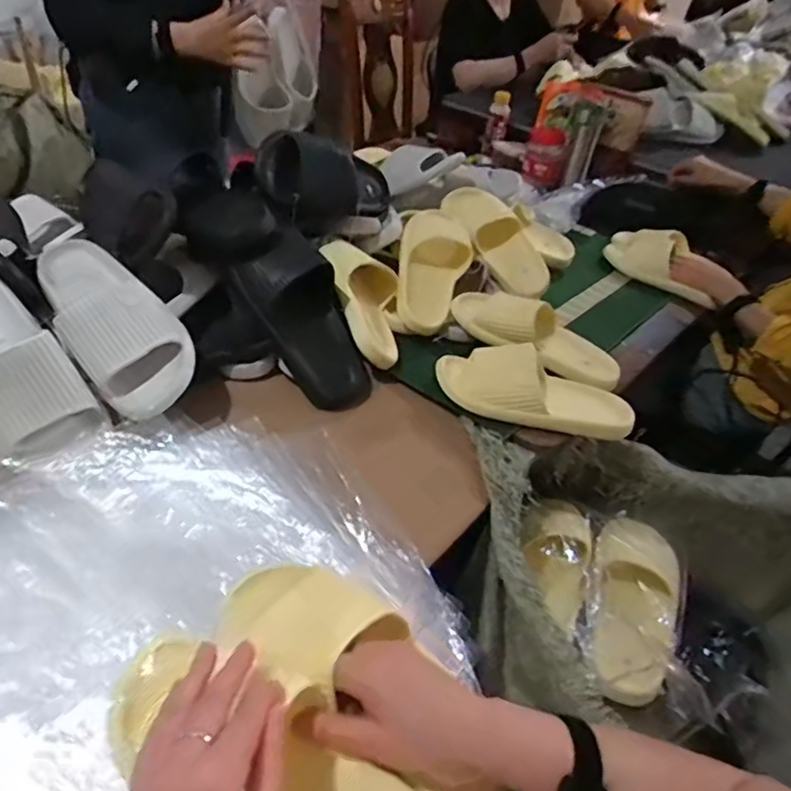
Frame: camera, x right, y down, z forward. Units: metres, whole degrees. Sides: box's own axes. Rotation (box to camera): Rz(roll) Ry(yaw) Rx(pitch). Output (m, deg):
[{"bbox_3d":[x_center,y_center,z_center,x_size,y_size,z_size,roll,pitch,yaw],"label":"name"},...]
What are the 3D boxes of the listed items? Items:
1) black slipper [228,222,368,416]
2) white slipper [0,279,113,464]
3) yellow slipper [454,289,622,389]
[{"bbox_3d":[-0.117,-0.097,0.799,0.110,0.070,0.247,-29,94,-36],"label":"black slipper"},{"bbox_3d":[-0.435,-0.041,0.658,0.281,0.071,0.110,45,51,18],"label":"white slipper"},{"bbox_3d":[0.214,-0.095,0.904,0.265,0.067,0.106,29,44,24],"label":"yellow slipper"}]

